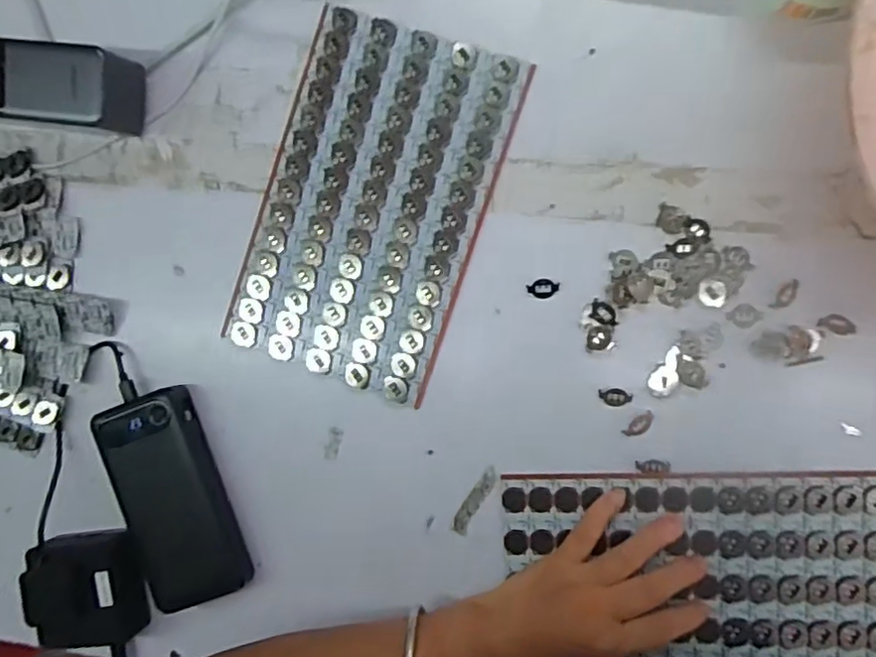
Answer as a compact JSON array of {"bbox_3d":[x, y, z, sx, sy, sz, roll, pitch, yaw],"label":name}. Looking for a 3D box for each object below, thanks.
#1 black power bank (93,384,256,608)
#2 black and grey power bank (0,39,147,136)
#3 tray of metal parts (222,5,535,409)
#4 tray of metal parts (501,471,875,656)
[{"bbox_3d":[-0.195,0.125,0.476,0.072,0.022,0.153,-20,90,8],"label":"black power bank"},{"bbox_3d":[-0.288,-0.175,0.469,0.134,0.060,0.057,10,93,7],"label":"black and grey power bank"},{"bbox_3d":[-0.047,-0.088,0.465,0.155,0.005,0.252,19,92,7],"label":"tray of metal parts"},{"bbox_3d":[0.174,0.176,0.443,0.249,0.008,0.154,-2,90,7],"label":"tray of metal parts"}]

